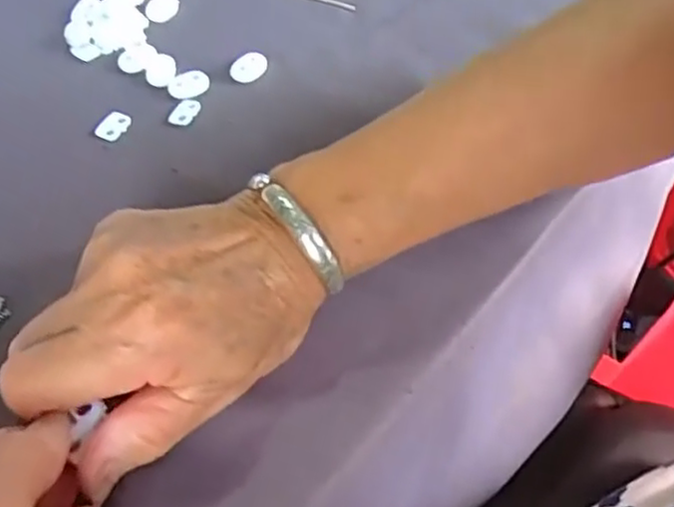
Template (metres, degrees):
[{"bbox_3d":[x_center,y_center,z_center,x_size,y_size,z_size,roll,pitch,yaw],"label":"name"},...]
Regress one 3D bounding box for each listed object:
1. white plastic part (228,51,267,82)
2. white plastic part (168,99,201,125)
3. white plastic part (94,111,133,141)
[{"bbox_3d":[-0.048,-0.104,0.383,0.022,0.006,0.015,-36,61,-25],"label":"white plastic part"},{"bbox_3d":[-0.081,-0.075,0.365,0.014,0.004,0.017,17,54,9],"label":"white plastic part"},{"bbox_3d":[-0.115,-0.067,0.358,0.014,0.004,0.019,19,55,13],"label":"white plastic part"}]

